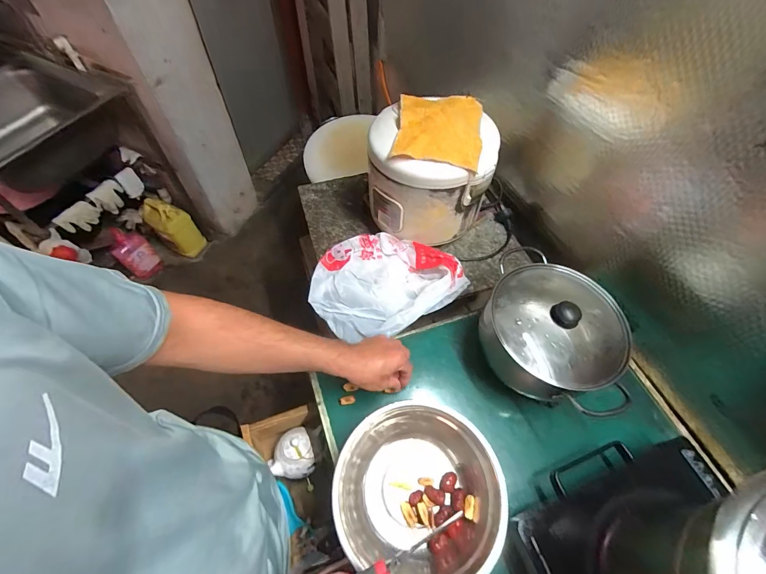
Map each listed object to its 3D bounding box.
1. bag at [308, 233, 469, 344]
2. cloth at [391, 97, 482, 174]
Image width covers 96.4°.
[{"bbox_3d":[-0.008,-0.020,0.711,0.277,0.064,0.249,-35,66,-21],"label":"bag"},{"bbox_3d":[0.105,-0.299,0.637,0.153,0.035,0.162,9,59,3],"label":"cloth"}]

